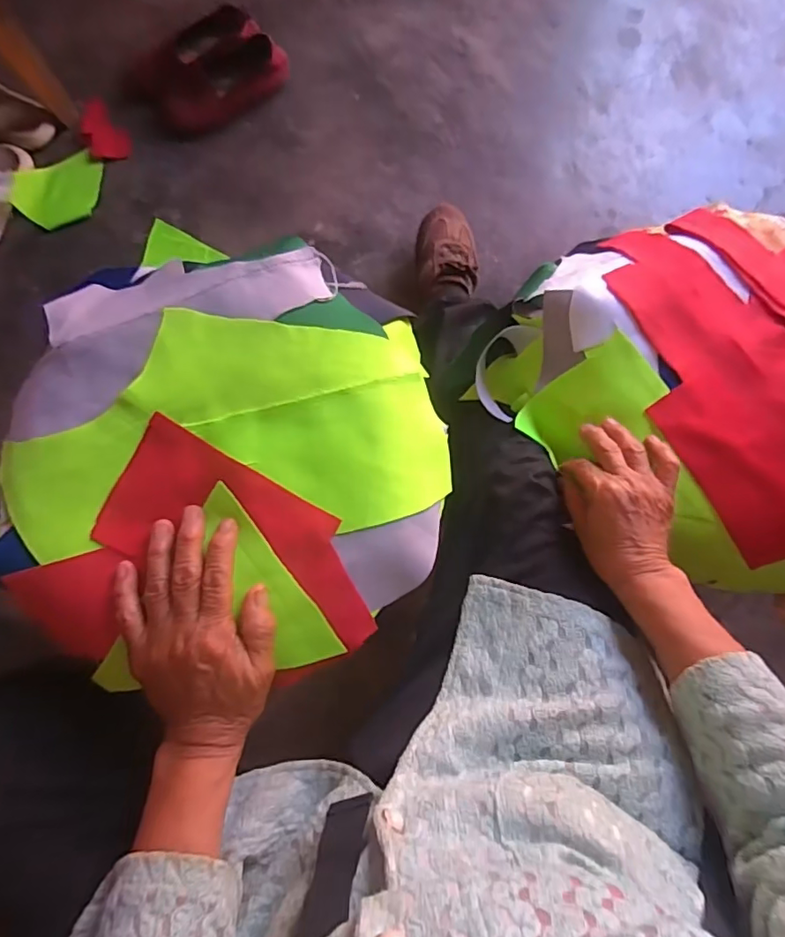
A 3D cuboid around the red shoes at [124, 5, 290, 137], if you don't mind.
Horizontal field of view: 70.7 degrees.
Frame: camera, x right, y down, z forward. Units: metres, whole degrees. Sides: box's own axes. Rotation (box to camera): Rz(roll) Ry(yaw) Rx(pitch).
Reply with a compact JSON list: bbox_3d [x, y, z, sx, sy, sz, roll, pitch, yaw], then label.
[{"bbox_3d":[-0.296,-0.630,0.885,0.238,0.055,0.130,-32,84,-6],"label":"red shoes"}]

